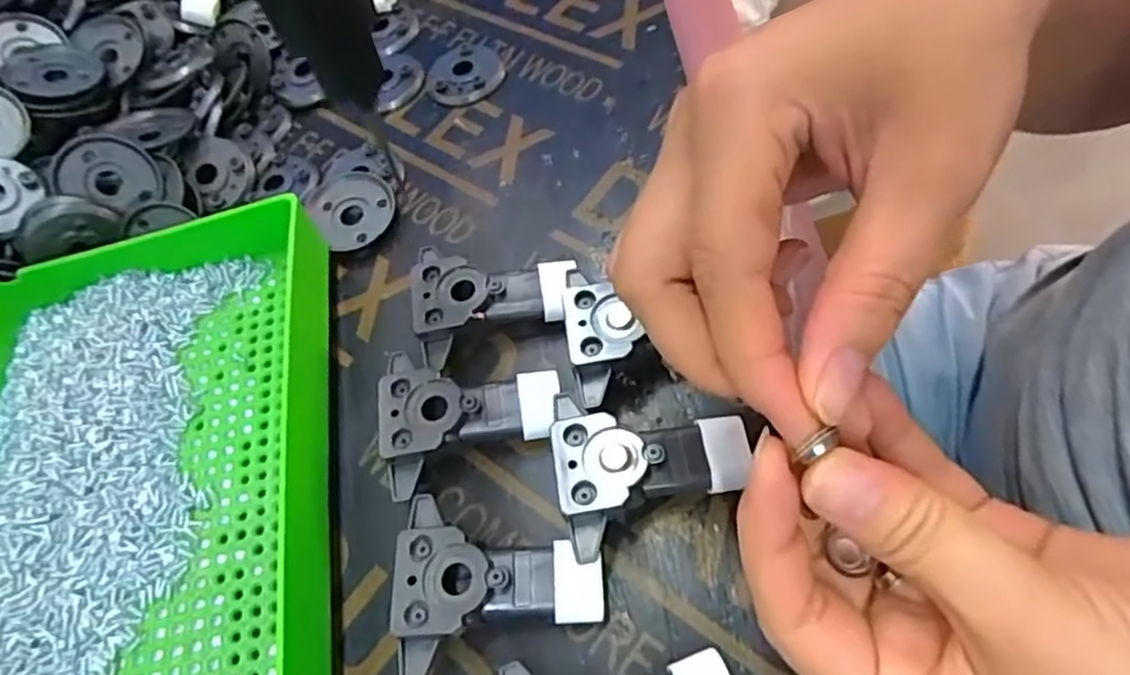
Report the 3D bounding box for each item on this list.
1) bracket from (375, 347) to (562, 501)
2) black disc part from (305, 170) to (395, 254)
[{"bbox_3d":[-0.034,0.029,0.265,0.063,0.025,0.056,-14,59,4],"label":"bracket"},{"bbox_3d":[-0.099,-0.060,0.338,0.038,0.009,0.041,-5,61,9],"label":"black disc part"}]

